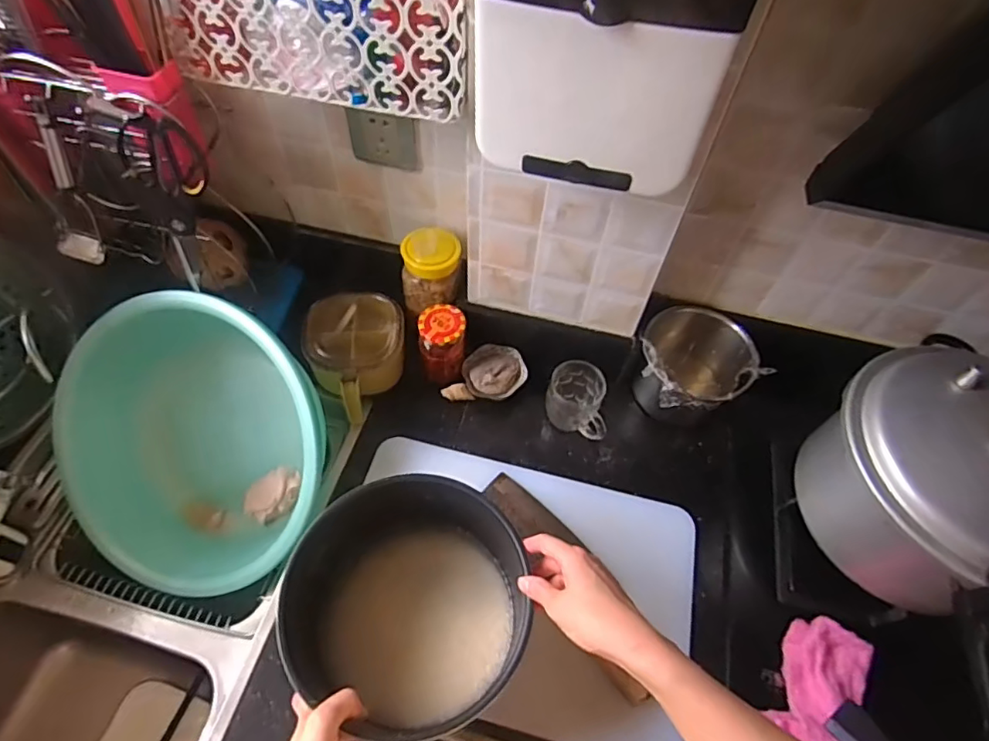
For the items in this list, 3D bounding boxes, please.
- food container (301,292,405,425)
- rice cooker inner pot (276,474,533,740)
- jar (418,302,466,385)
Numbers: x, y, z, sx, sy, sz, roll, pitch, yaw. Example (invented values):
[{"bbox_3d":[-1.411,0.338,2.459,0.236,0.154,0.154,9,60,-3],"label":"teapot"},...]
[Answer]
[{"bbox_3d":[-0.198,-0.027,0.810,0.134,0.084,0.181,-12,58,-11],"label":"food container"},{"bbox_3d":[-0.088,0.242,0.576,0.225,0.132,0.218,1,57,-2],"label":"rice cooker inner pot"},{"bbox_3d":[-0.074,-0.037,0.796,0.063,0.087,0.077,-1,57,-4],"label":"jar"}]

